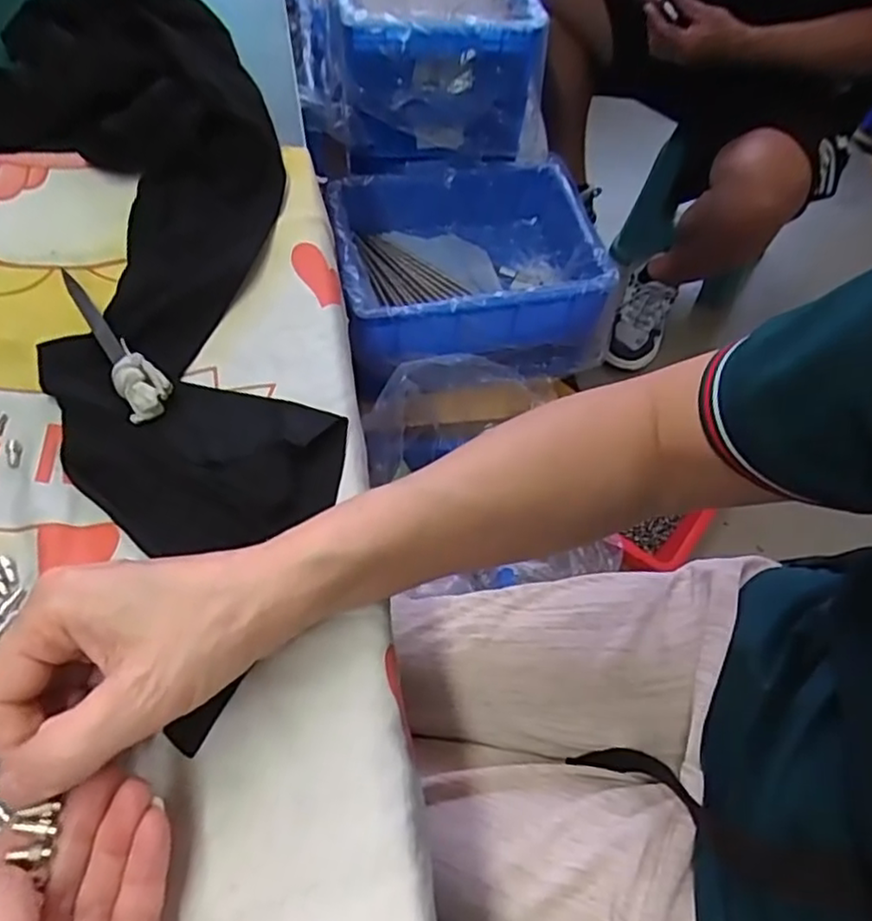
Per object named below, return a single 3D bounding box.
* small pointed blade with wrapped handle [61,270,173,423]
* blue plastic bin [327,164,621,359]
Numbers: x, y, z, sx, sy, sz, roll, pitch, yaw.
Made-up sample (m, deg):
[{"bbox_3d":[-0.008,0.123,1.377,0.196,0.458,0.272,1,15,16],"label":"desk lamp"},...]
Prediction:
[{"bbox_3d":[-0.160,-0.060,0.338,0.022,0.012,0.100,-27,64,-19],"label":"small pointed blade with wrapped handle"},{"bbox_3d":[0.045,-0.329,1.112,0.406,0.141,0.326,-8,59,-9],"label":"blue plastic bin"}]

